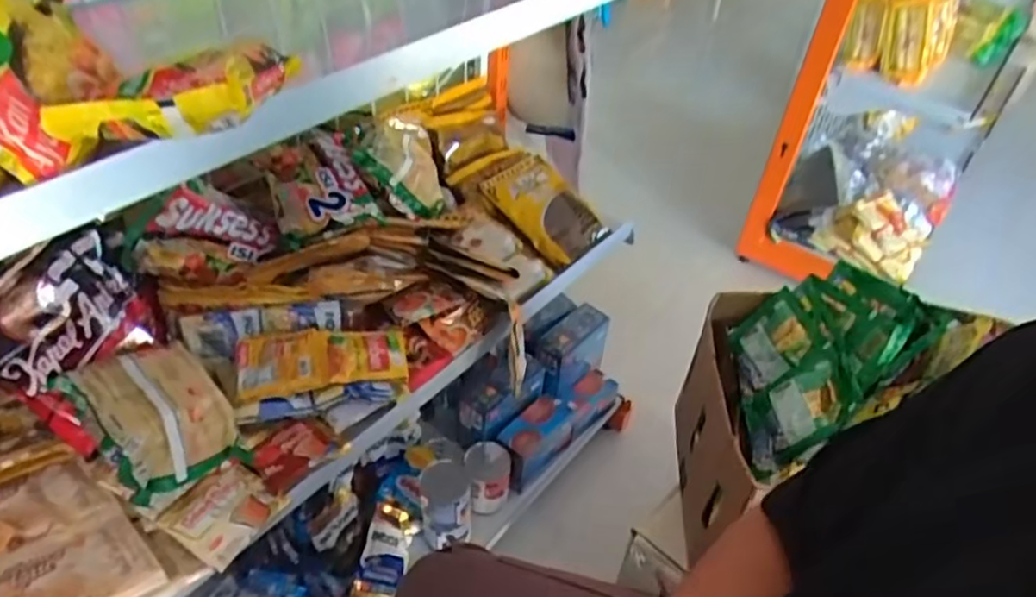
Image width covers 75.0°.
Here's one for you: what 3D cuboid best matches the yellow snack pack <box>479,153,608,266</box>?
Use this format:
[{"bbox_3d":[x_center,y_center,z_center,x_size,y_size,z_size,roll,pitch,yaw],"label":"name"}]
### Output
[{"bbox_3d":[0.043,-0.141,1.003,0.123,0.027,0.183,-32,70,-29],"label":"yellow snack pack"}]

